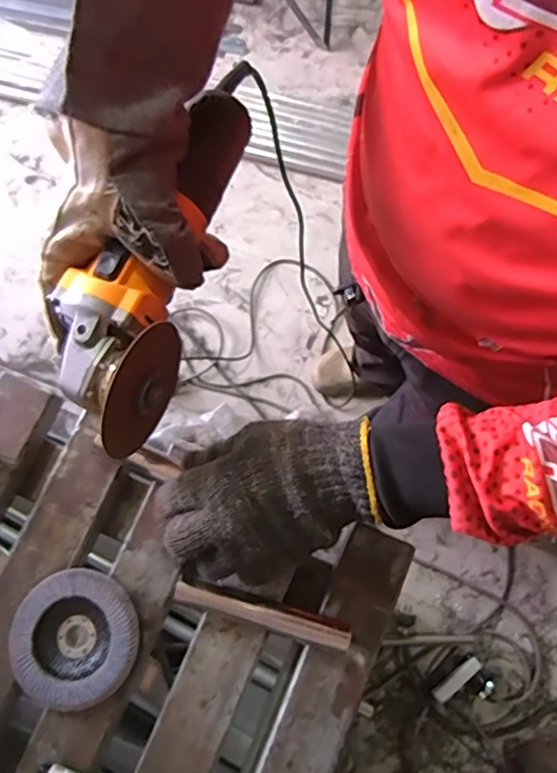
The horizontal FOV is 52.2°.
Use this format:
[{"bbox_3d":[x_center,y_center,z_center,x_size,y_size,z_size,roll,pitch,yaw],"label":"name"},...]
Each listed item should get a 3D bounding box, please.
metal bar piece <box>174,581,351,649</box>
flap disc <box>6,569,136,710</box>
[{"bbox_3d":[-0.012,0.157,0.393,0.122,0.009,0.014,12,77,8],"label":"metal bar piece"},{"bbox_3d":[-0.146,0.180,0.407,0.089,0.012,0.090,0,76,1],"label":"flap disc"}]

